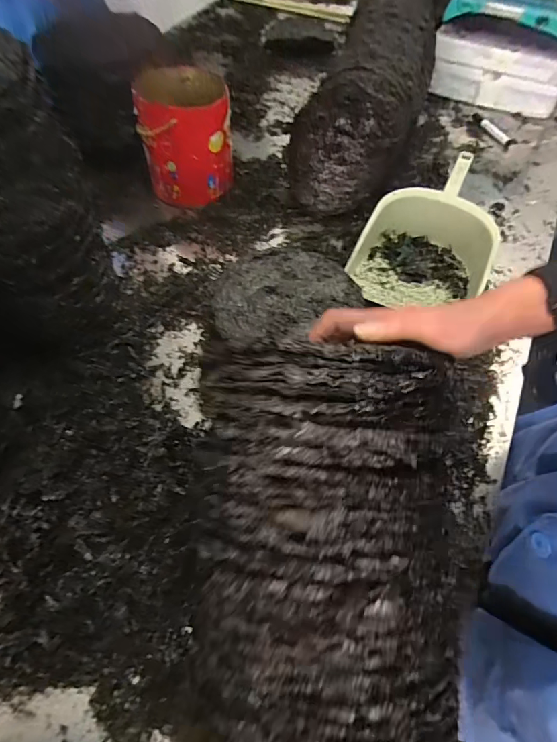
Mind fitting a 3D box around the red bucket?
[{"bbox_3d":[-0.180,-0.456,0.842,0.159,0.182,0.189,-11,58,-9],"label":"red bucket"}]

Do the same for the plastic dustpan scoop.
[{"bbox_3d":[0.275,-0.240,0.769,0.216,0.096,0.329,28,61,15],"label":"plastic dustpan scoop"}]

